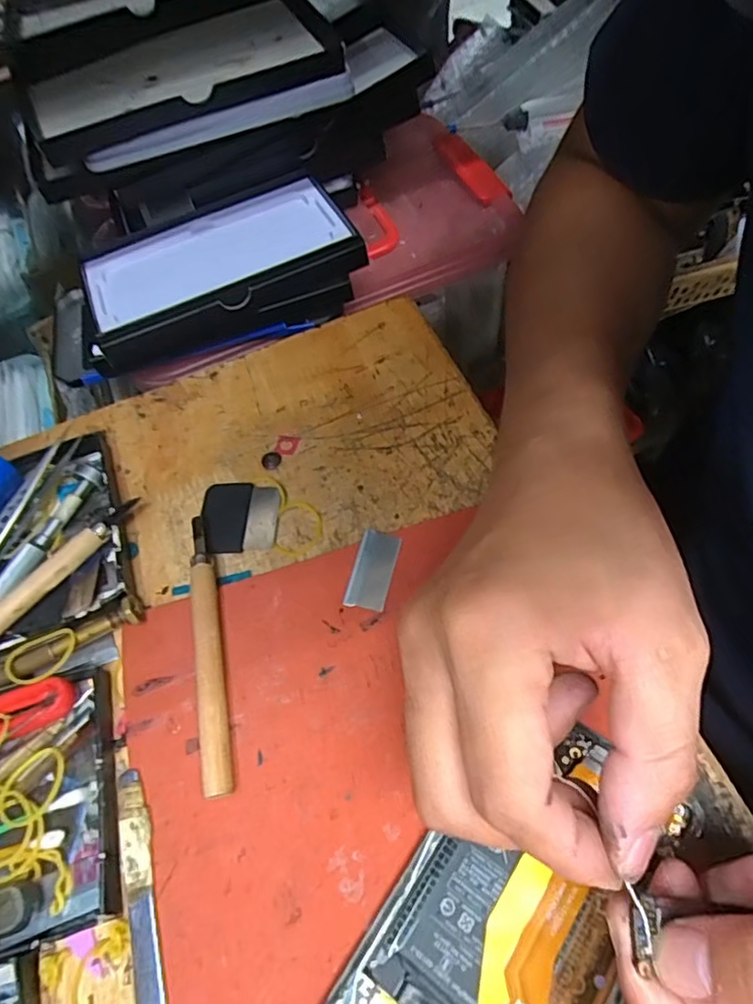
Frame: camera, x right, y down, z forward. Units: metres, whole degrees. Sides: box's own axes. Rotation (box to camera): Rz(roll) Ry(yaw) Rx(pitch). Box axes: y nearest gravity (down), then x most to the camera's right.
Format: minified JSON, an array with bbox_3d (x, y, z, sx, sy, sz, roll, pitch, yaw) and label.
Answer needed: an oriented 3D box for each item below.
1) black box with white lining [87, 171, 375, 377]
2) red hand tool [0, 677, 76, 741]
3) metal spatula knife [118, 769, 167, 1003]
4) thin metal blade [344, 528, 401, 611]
[{"bbox_3d":[-0.105,-0.153,0.388,0.177,0.035,0.098,-22,60,-6],"label":"black box with white lining"},{"bbox_3d":[-0.163,0.092,0.245,0.076,0.013,0.024,-20,59,-4],"label":"red hand tool"},{"bbox_3d":[-0.080,0.160,0.207,0.011,0.004,0.125,-19,59,-4],"label":"metal spatula knife"},{"bbox_3d":[-0.001,0.031,0.273,0.018,0.004,0.038,14,65,7],"label":"thin metal blade"}]

